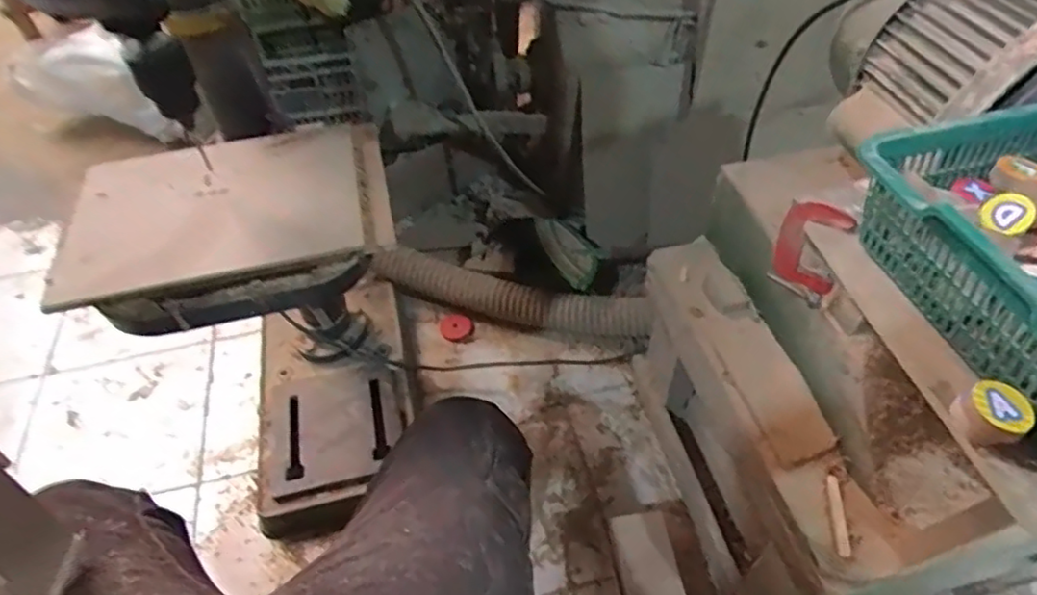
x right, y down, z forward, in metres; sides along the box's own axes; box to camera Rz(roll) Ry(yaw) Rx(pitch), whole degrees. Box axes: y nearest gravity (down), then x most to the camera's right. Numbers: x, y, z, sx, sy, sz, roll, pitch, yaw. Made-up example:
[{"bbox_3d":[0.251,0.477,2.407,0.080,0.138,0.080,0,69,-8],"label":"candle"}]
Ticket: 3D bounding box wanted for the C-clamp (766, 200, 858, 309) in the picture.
[{"bbox_3d":[0.227,-0.033,0.501,0.048,0.097,0.016,23,53,22],"label":"C-clamp"}]

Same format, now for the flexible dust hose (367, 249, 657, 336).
[{"bbox_3d":[-0.004,-0.004,1.150,0.499,0.105,0.070,8,49,11],"label":"flexible dust hose"}]

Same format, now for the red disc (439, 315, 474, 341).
[{"bbox_3d":[-0.116,0.055,1.193,0.059,0.013,0.048,-19,50,-12],"label":"red disc"}]

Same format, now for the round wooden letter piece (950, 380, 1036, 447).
[{"bbox_3d":[0.256,0.063,0.346,0.028,0.025,0.032,-30,53,-22],"label":"round wooden letter piece"}]

